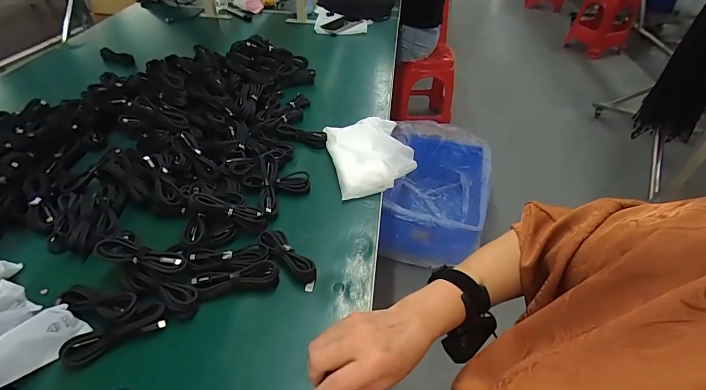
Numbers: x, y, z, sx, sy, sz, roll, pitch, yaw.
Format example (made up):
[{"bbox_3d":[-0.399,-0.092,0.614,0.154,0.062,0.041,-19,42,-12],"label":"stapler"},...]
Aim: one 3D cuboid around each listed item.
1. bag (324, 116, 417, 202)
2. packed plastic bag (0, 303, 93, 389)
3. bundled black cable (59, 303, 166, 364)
[{"bbox_3d":[0.036,-0.081,0.656,0.151,0.046,0.176,-10,45,-10],"label":"bag"},{"bbox_3d":[-0.372,0.176,0.391,0.052,0.032,0.128,21,27,20],"label":"packed plastic bag"},{"bbox_3d":[-0.281,0.163,0.421,0.108,0.018,0.032,-18,47,-18],"label":"bundled black cable"}]

